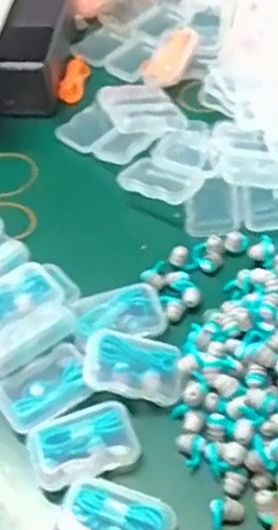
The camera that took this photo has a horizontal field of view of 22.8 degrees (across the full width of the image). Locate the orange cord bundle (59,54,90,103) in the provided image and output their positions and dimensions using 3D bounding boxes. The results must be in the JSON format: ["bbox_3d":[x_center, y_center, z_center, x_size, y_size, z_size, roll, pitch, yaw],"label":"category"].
[{"bbox_3d":[-0.053,-0.155,0.582,0.017,0.019,0.052,3,49,7],"label":"orange cord bundle"}]

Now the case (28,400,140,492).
[{"bbox_3d":[-0.029,0.098,0.368,0.053,0.020,0.036,-19,50,-12],"label":"case"}]

